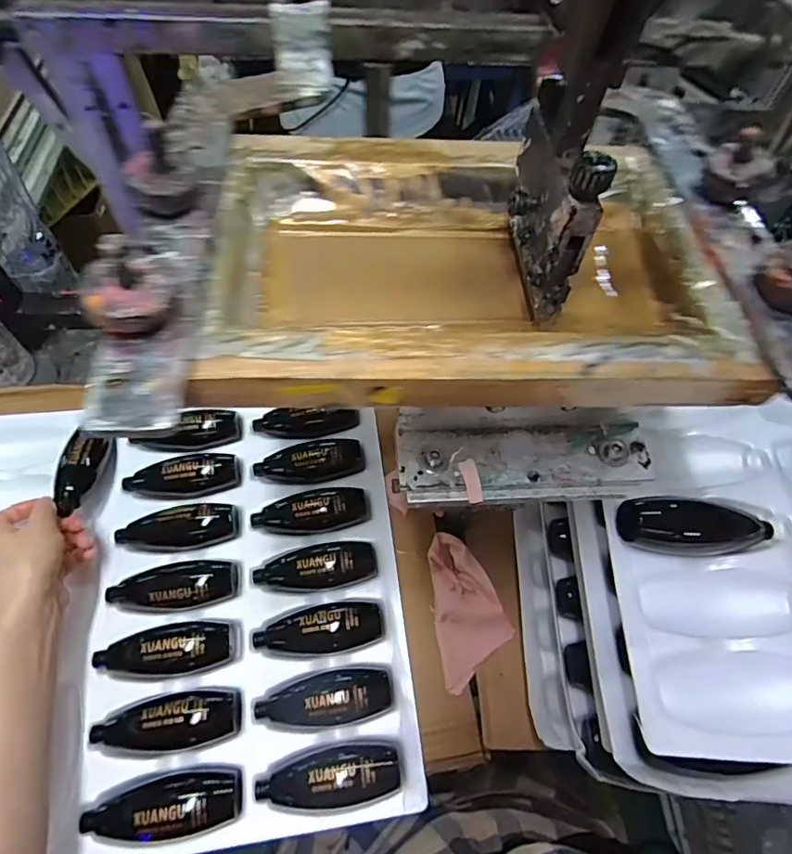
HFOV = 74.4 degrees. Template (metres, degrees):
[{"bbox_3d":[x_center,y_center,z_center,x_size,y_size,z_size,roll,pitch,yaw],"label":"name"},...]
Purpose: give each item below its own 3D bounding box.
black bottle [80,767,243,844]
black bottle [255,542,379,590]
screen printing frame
[{"bbox_3d":[-0.162,0.261,0.357,0.101,0.025,0.037,-7,59,-7],"label":"black bottle"},{"bbox_3d":[-0.069,0.115,0.445,0.102,0.021,0.037,-5,59,-6],"label":"black bottle"},{"bbox_3d":[0.033,-0.079,0.257,0.232,0.029,0.176,-2,59,-4],"label":"screen printing frame"}]

